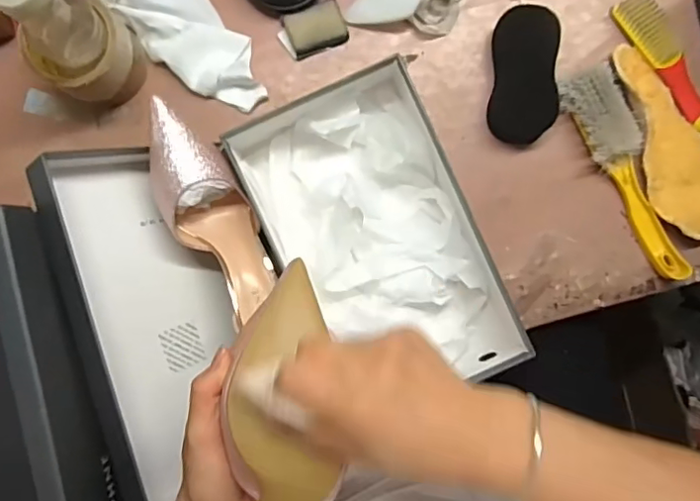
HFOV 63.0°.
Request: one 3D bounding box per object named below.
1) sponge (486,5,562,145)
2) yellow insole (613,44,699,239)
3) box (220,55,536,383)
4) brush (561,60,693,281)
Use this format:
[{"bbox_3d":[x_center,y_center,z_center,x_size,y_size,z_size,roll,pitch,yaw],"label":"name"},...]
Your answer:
[{"bbox_3d":[0.176,-0.175,0.574,0.060,0.034,0.126,2,93,0],"label":"sponge"},{"bbox_3d":[0.325,-0.111,0.574,0.071,0.019,0.199,-17,92,1],"label":"yellow insole"},{"bbox_3d":[0.026,-0.011,0.555,0.196,0.077,0.296,-21,92,1],"label":"box"},{"bbox_3d":[0.285,-0.078,0.572,0.058,0.030,0.225,-29,92,1],"label":"brush"}]

